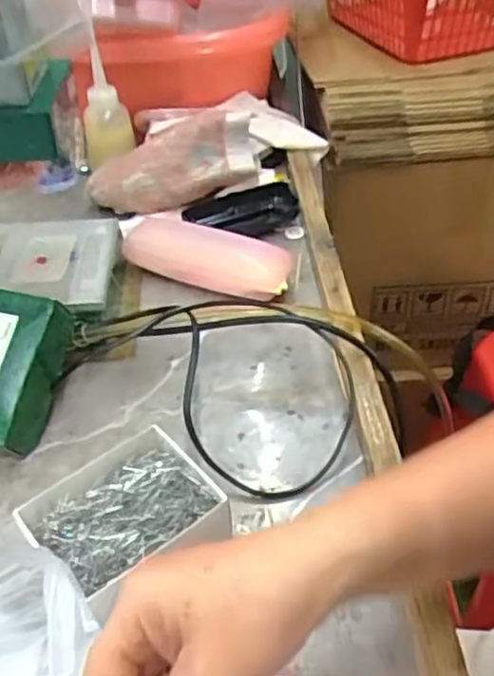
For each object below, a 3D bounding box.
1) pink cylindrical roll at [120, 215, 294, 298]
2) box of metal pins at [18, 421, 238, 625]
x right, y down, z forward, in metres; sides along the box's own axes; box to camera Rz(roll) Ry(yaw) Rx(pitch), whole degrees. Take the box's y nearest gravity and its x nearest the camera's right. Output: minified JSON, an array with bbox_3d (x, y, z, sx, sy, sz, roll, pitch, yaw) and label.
[{"bbox_3d":[-0.035,-0.070,0.600,0.156,0.044,0.050,16,44,19],"label":"pink cylindrical roll"},{"bbox_3d":[-0.069,0.110,0.404,0.097,0.044,0.083,-31,50,-30],"label":"box of metal pins"}]

